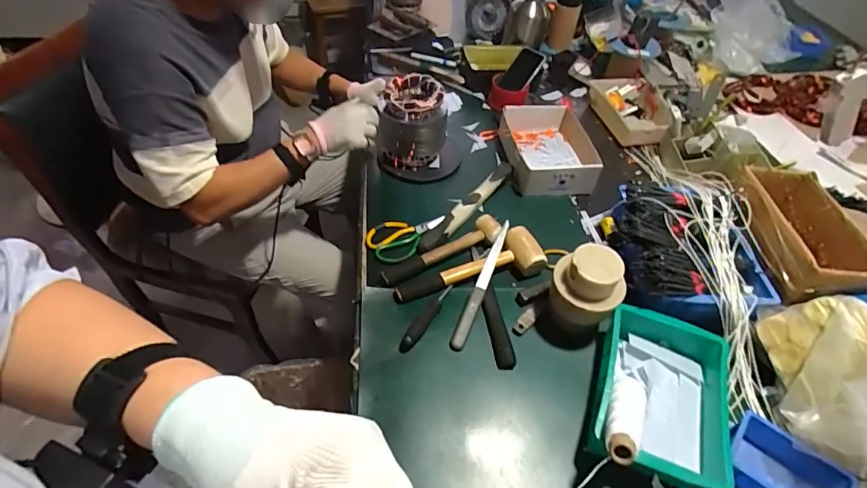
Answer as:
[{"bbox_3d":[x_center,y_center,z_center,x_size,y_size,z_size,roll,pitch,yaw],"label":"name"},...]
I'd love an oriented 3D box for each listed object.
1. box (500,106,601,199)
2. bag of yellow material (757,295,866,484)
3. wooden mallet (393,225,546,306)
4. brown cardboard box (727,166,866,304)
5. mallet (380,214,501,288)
[{"bbox_3d":[0.270,-0.223,1.069,0.193,0.077,0.225,0,50,-5],"label":"box"},{"bbox_3d":[0.585,0.189,0.630,0.151,0.148,0.253,-12,52,-14],"label":"bag of yellow material"},{"bbox_3d":[0.063,0.042,0.855,0.288,0.052,0.087,-13,52,-15],"label":"wooden mallet"},{"bbox_3d":[0.676,-0.030,0.848,0.143,0.079,0.285,0,50,-5],"label":"brown cardboard box"},{"bbox_3d":[0.017,0.013,0.885,0.254,0.041,0.069,-25,56,-23],"label":"mallet"}]

